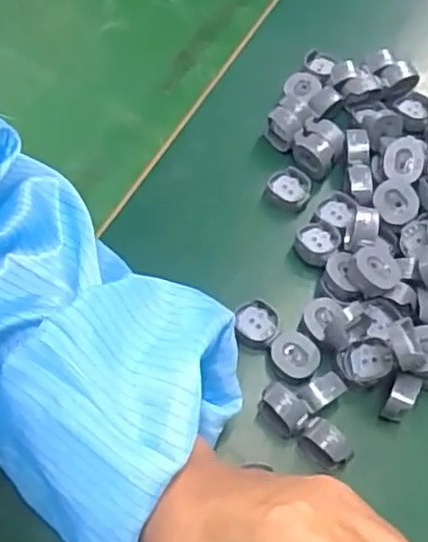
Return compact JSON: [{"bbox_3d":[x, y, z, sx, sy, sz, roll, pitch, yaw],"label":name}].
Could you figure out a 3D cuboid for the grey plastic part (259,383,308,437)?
[{"bbox_3d":[0.039,0.077,0.374,0.015,0.021,0.026,-36,69,-19],"label":"grey plastic part"}]

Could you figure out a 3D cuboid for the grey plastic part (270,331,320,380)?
[{"bbox_3d":[0.047,0.050,0.390,0.025,0.013,0.028,-27,67,-15],"label":"grey plastic part"}]

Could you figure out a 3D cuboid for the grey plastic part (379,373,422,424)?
[{"bbox_3d":[0.104,0.073,0.380,0.014,0.028,0.024,24,64,10],"label":"grey plastic part"}]

